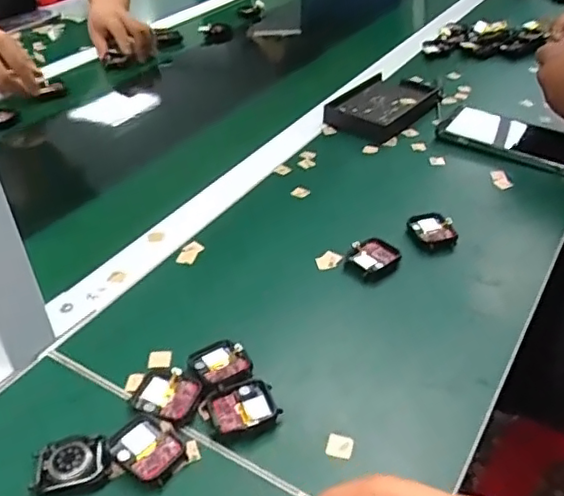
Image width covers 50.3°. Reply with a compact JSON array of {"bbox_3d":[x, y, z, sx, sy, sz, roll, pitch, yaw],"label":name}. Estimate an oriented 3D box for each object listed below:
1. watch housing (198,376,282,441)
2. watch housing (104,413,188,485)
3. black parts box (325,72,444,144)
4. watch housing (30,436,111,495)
[{"bbox_3d":[-0.027,0.108,0.402,0.047,0.008,0.036,-20,41,-23],"label":"watch housing"},{"bbox_3d":[-0.086,0.126,0.379,0.044,0.012,0.033,21,43,28],"label":"watch housing"},{"bbox_3d":[0.129,-0.184,0.770,0.101,0.023,0.166,28,46,34],"label":"black parts box"},{"bbox_3d":[-0.130,0.133,0.373,0.045,0.013,0.031,-10,38,-11],"label":"watch housing"}]

